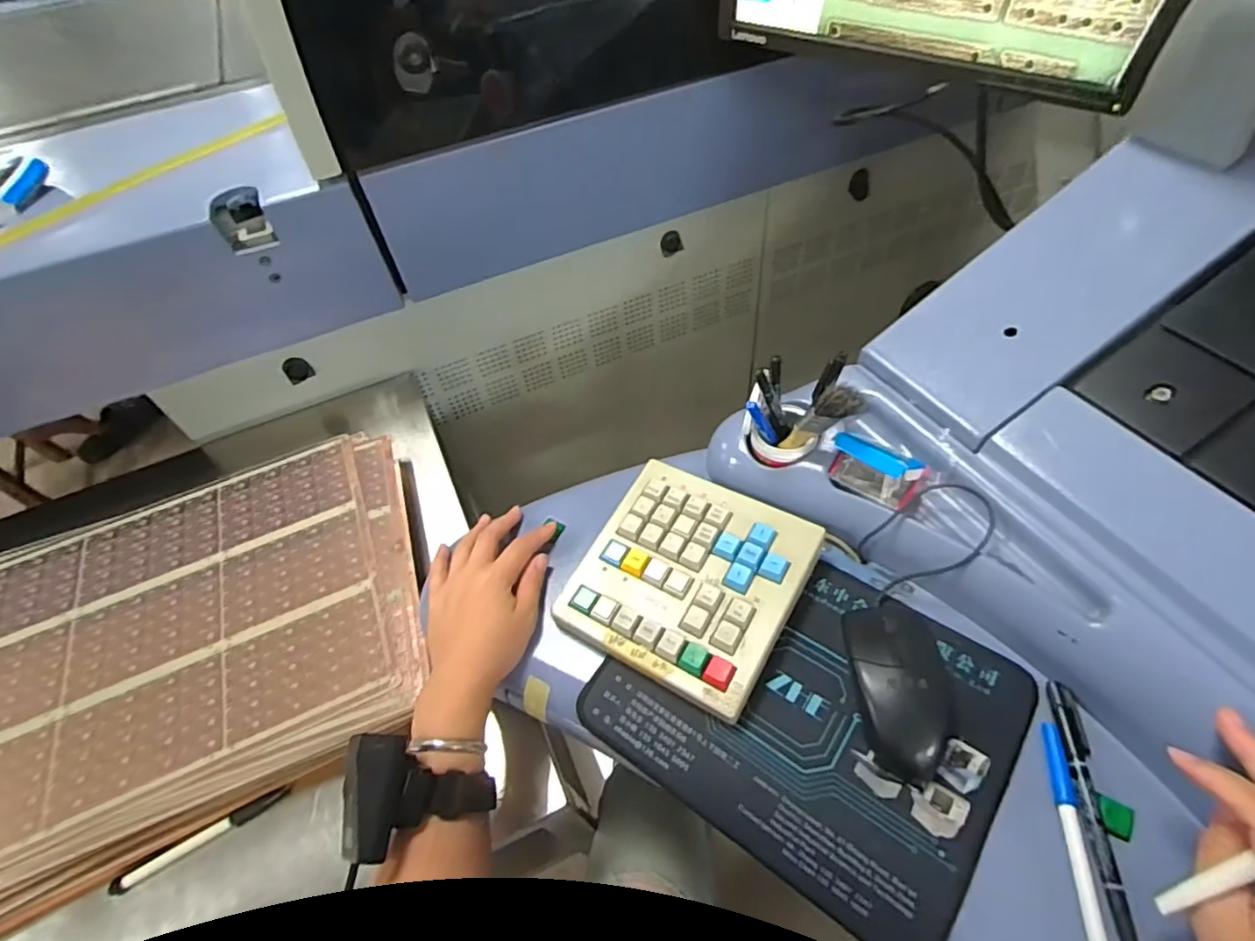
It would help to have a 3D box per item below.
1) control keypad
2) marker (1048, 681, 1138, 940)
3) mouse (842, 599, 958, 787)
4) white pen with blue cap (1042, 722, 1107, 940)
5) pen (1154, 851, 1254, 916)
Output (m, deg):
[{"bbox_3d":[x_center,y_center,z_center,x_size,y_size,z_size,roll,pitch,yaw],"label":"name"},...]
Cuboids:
[{"bbox_3d":[0.046,0.079,0.469,0.160,0.031,0.162,25,58,23],"label":"control keypad"},{"bbox_3d":[0.280,0.201,0.369,0.017,0.010,0.140,5,53,10],"label":"marker"},{"bbox_3d":[0.187,0.141,0.413,0.062,0.034,0.119,-2,52,4],"label":"mouse"},{"bbox_3d":[0.261,0.231,0.349,0.010,0.011,0.161,4,52,9],"label":"white pen with blue cap"},{"bbox_3d":[0.308,0.182,0.288,0.118,0.009,0.009,-43,51,18],"label":"pen"}]

